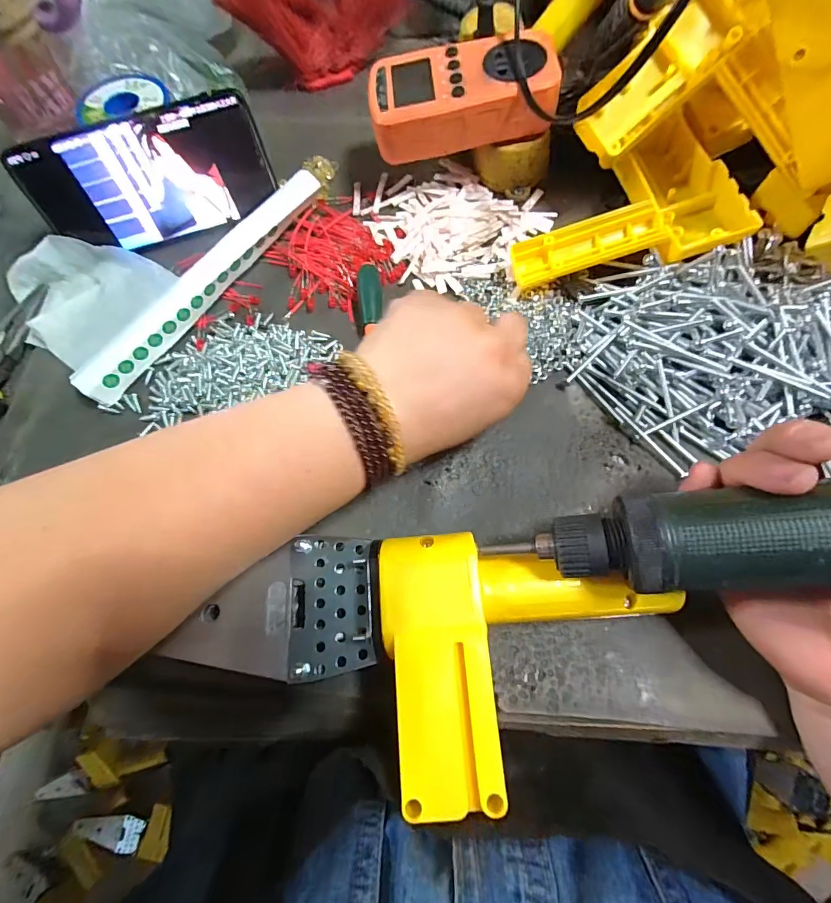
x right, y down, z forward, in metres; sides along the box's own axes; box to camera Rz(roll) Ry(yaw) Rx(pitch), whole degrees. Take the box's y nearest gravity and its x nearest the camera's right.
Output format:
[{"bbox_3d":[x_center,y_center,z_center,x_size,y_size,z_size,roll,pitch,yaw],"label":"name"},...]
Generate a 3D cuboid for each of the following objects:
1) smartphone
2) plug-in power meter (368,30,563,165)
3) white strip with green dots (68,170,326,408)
[{"bbox_3d":[-0.191,-0.197,0.302,0.162,0.073,0.005,-17,45,-3],"label":"smartphone"},{"bbox_3d":[0.031,-0.252,0.294,0.131,0.036,0.067,-5,71,0],"label":"plug-in power meter"},{"bbox_3d":[-0.150,-0.124,0.299,0.021,0.022,0.221,36,77,13],"label":"white strip with green dots"}]

